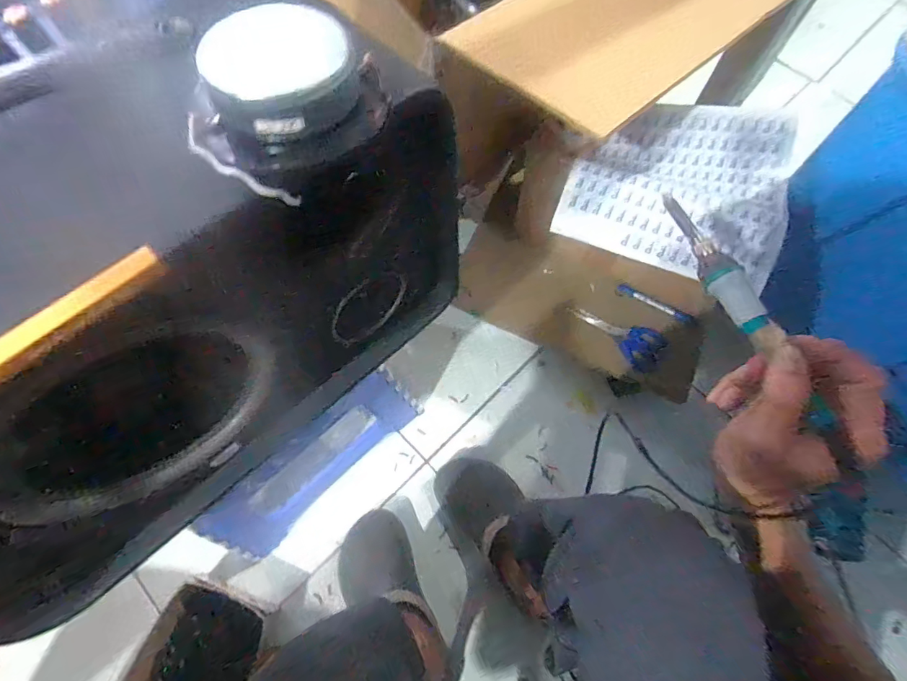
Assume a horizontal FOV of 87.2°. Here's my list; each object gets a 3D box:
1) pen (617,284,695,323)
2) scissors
[{"bbox_3d":[0.314,-0.058,0.745,0.121,0.017,0.013,32,70,25],"label":"pen"},{"bbox_3d":[0.264,-0.019,0.748,0.150,0.007,0.065,42,91,6],"label":"scissors"}]

